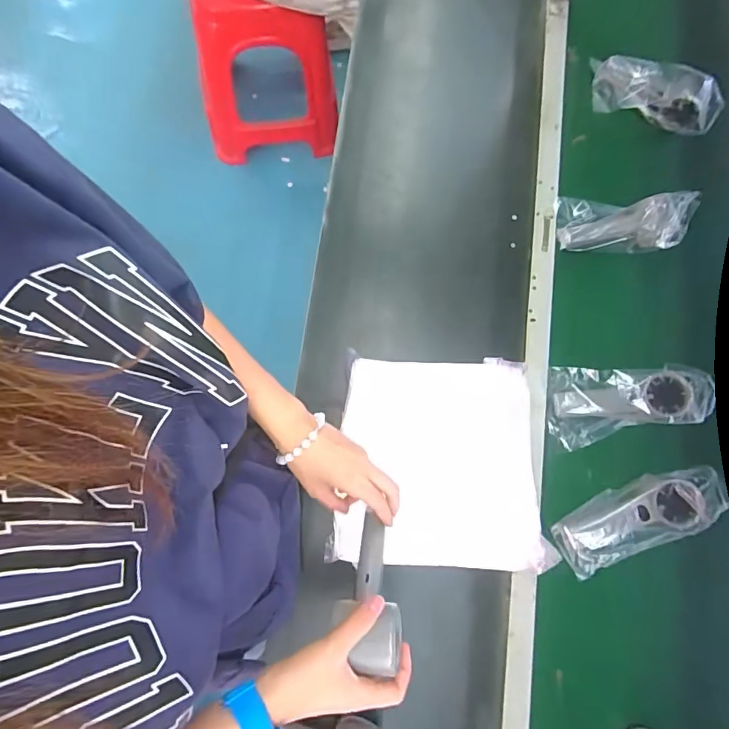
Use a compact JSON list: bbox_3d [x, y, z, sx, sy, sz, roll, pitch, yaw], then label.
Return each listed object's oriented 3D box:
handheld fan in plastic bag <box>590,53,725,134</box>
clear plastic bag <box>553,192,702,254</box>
[{"bbox_3d":[0.438,-0.412,0.703,0.186,0.051,0.073,20,78,0],"label":"handheld fan in plastic bag"},{"bbox_3d":[0.368,-0.204,0.654,0.180,0.050,0.082,2,79,-4],"label":"clear plastic bag"}]

